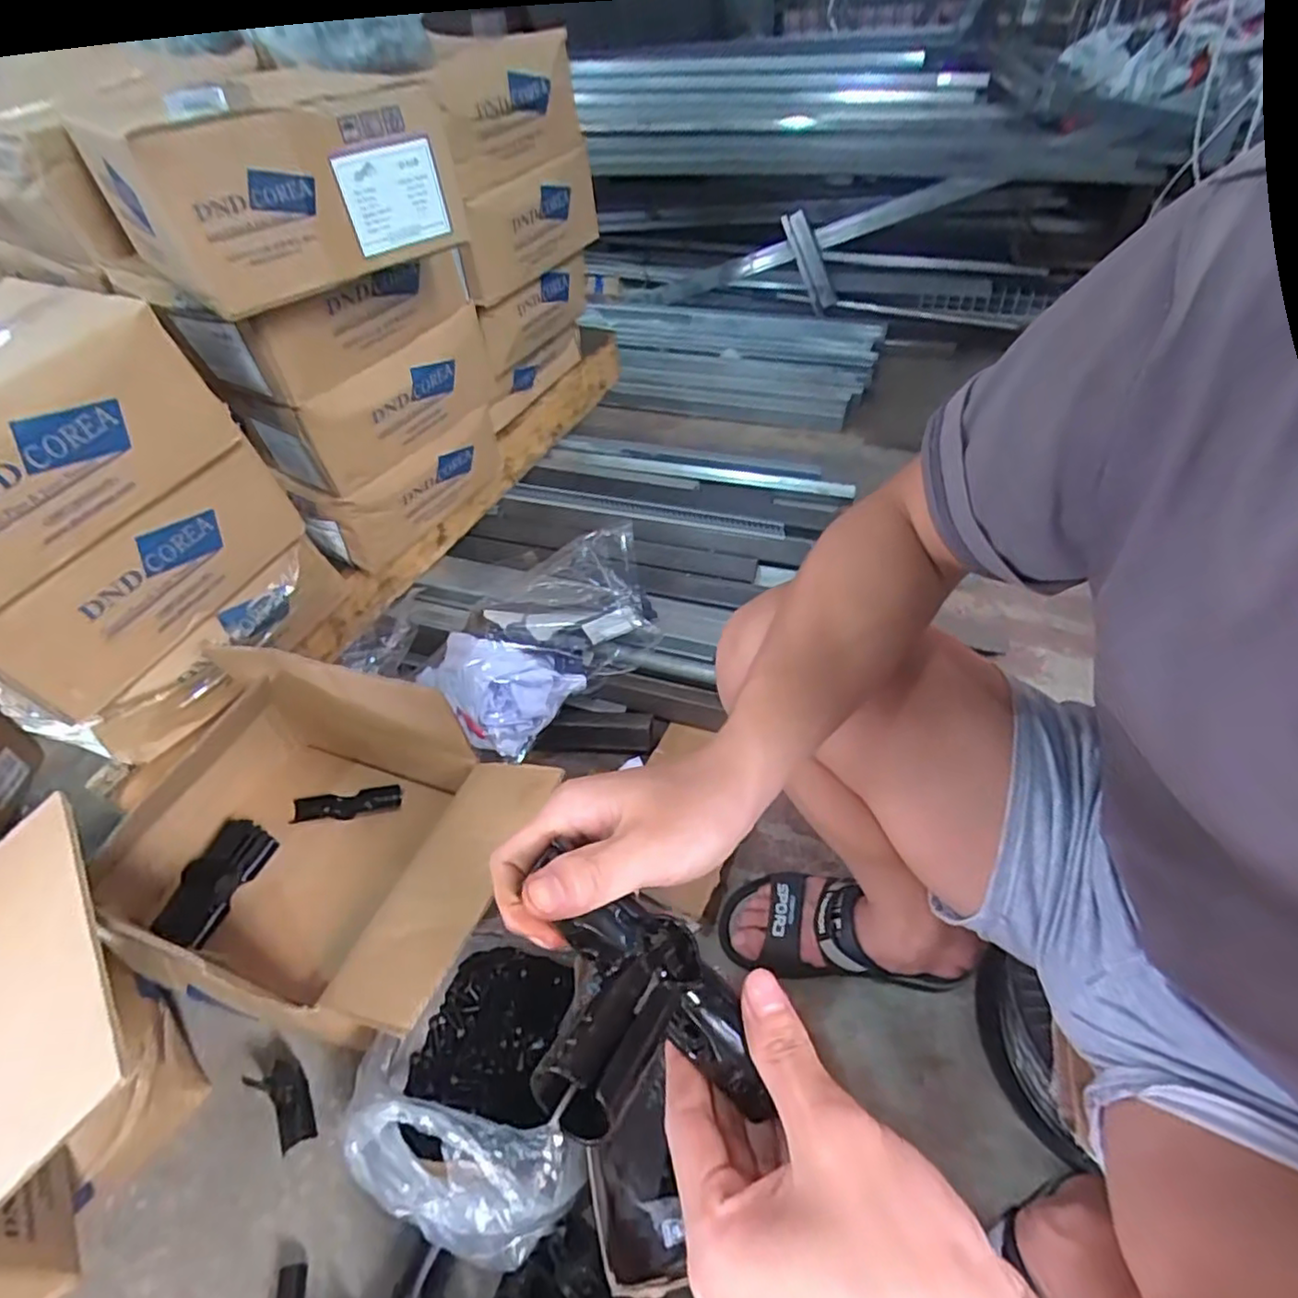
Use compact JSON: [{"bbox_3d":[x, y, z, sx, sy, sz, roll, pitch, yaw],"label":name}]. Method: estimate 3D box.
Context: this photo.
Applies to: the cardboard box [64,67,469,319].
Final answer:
[{"bbox_3d":[-0.368,-0.474,0.649,0.293,0.158,0.235,-32,52,-24],"label":"cardboard box"}]

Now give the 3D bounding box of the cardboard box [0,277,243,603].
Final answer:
[{"bbox_3d":[-0.558,-0.170,0.551,0.194,0.157,0.300,16,49,19],"label":"cardboard box"}]

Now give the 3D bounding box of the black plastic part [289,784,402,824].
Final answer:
[{"bbox_3d":[-0.373,0.191,0.806,0.128,0.007,0.033,-8,46,-4],"label":"black plastic part"}]

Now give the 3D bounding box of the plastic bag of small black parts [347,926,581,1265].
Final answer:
[{"bbox_3d":[-0.145,0.379,0.578,0.191,0.129,0.225,6,47,10],"label":"plastic bag of small black parts"}]

